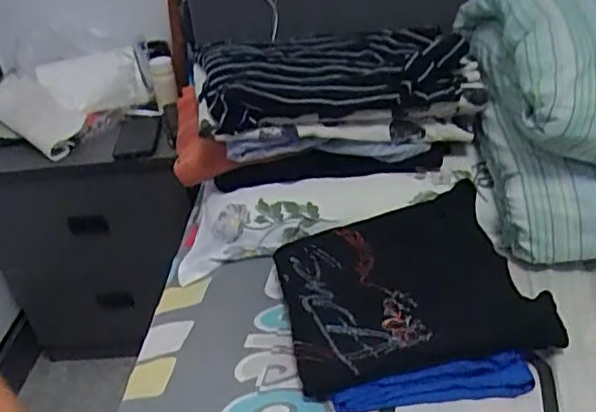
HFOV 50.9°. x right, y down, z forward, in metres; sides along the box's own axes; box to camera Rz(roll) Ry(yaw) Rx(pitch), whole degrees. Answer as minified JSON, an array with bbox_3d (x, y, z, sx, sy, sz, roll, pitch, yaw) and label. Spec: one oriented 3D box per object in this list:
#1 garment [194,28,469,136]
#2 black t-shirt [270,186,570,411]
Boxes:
[{"bbox_3d":[0.042,-0.201,0.910,0.371,0.063,0.218,-9,32,-1],"label":"garment"},{"bbox_3d":[0.122,0.092,0.746,0.279,0.032,0.251,-14,41,-4],"label":"black t-shirt"}]

